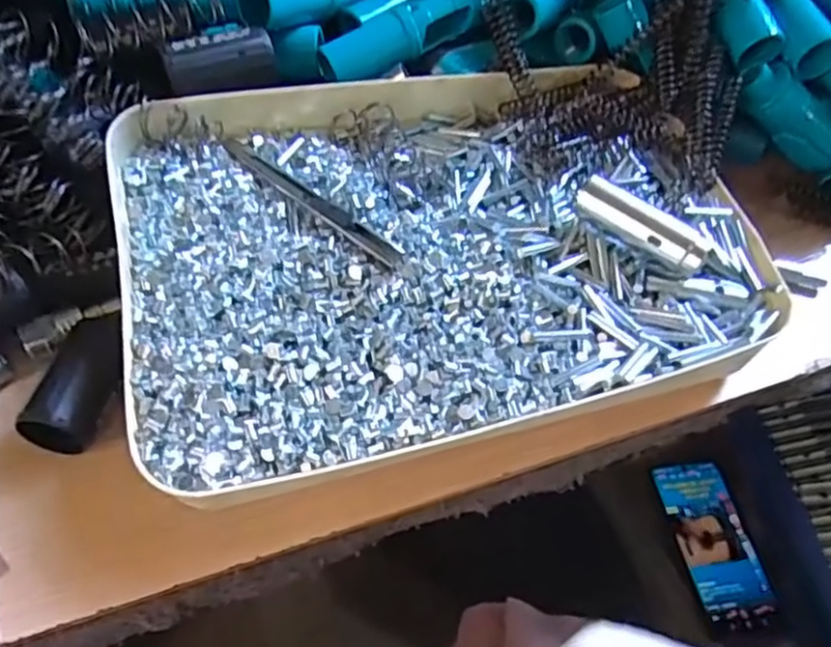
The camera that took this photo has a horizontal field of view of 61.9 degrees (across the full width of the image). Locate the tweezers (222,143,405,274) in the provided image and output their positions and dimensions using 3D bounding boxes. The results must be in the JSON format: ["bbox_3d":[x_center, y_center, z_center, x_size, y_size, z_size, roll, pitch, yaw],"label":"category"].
[{"bbox_3d":[-0.058,-0.068,0.367,0.132,0.011,0.013,36,59,21],"label":"tweezers"}]

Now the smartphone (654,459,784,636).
[{"bbox_3d":[0.276,0.202,0.641,0.073,0.015,0.158,-5,54,-7],"label":"smartphone"}]

